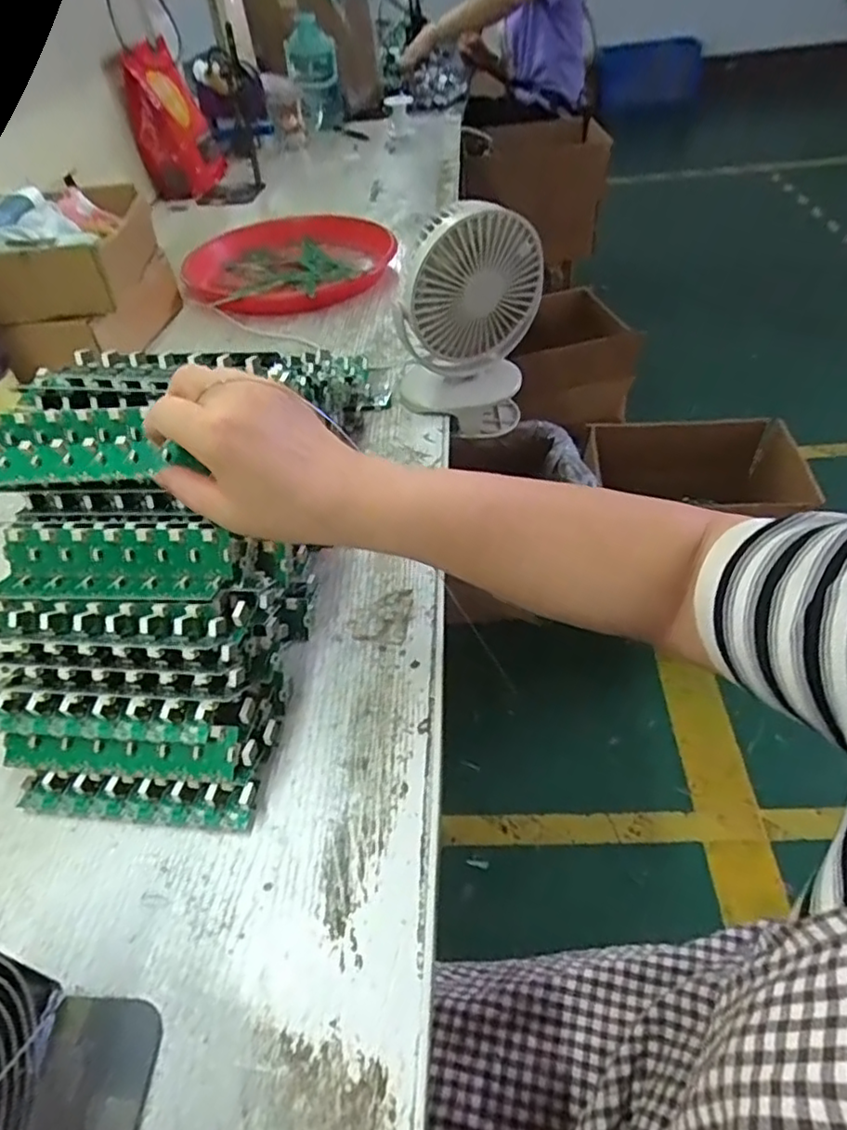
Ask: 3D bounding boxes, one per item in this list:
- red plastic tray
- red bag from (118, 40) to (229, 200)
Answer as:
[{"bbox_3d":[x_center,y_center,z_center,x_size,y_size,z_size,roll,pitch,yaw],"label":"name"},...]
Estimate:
[{"bbox_3d":[-0.198,-0.435,0.906,0.285,0.035,0.282,12,49,18],"label":"red plastic tray"},{"bbox_3d":[-0.472,-0.833,1.205,0.127,0.235,0.175,-8,45,-3],"label":"red bag"}]

